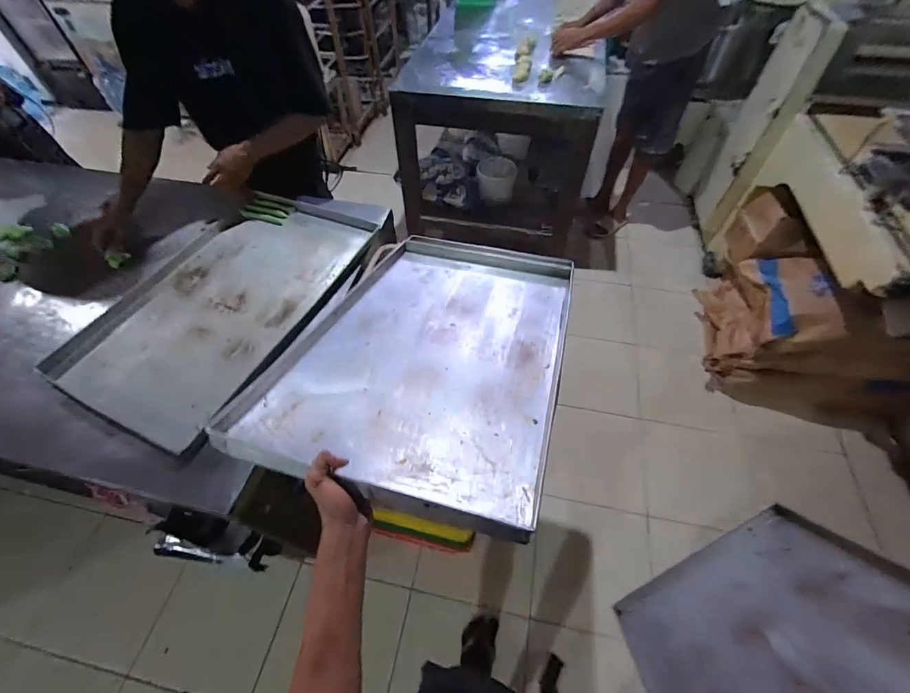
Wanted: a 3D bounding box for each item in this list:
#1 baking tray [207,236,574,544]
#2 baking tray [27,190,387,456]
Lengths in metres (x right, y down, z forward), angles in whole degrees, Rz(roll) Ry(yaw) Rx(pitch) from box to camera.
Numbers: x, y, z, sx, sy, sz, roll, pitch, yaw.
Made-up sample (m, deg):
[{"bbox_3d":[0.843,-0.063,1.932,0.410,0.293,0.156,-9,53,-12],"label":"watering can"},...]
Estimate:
[{"bbox_3d":[-0.028,-0.035,0.761,0.464,0.031,0.741,11,38,13],"label":"baking tray"},{"bbox_3d":[-0.552,-0.120,0.975,0.482,0.060,0.694,22,58,17],"label":"baking tray"}]

